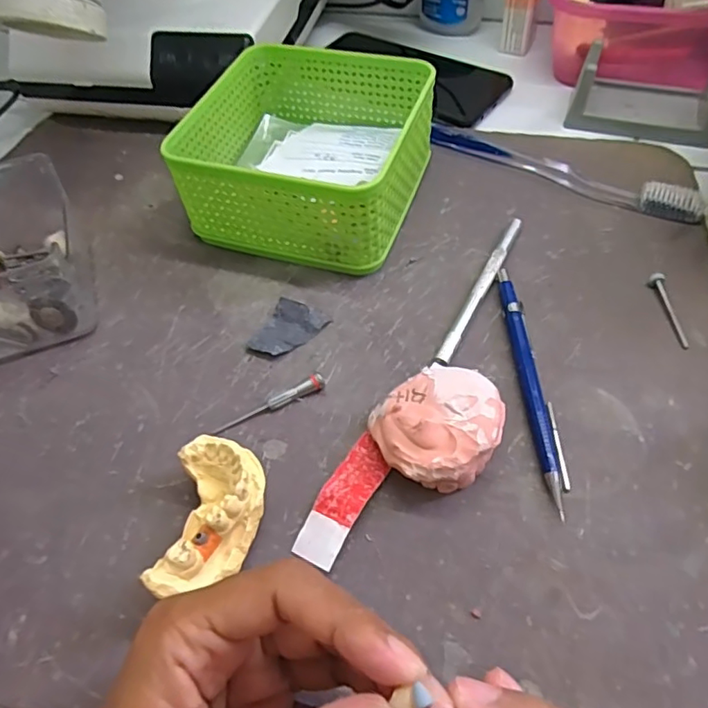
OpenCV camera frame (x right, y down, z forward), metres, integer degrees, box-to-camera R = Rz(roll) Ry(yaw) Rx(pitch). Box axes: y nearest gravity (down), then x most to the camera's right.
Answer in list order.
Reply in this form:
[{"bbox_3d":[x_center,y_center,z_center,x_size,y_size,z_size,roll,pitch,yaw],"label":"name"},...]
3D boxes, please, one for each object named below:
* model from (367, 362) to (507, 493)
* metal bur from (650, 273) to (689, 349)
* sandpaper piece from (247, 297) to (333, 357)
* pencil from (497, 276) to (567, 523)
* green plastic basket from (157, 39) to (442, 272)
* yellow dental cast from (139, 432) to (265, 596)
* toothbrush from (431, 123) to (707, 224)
[{"bbox_3d":[0.039,0.032,0.248,0.052,0.030,0.057,-2,55,3],"label":"model"},{"bbox_3d":[0.168,-0.024,0.291,0.007,0.006,0.046,-7,55,0],"label":"metal bur"},{"bbox_3d":[-0.036,-0.012,0.299,0.030,0.007,0.035,22,60,18],"label":"sandpaper piece"},{"bbox_3d":[0.087,0.012,0.272,0.012,0.009,0.134,-3,55,2],"label":"pencil"},{"bbox_3d":[-0.026,-0.126,0.343,0.128,0.062,0.134,14,58,14],"label":"green plastic basket"},{"bbox_3d":[-0.057,0.069,0.230,0.035,0.030,0.062,1,56,5],"label":"yellow dental cast"},{"bbox_3d":[0.132,-0.119,0.357,0.175,0.011,0.022,23,60,19],"label":"toothbrush"}]

